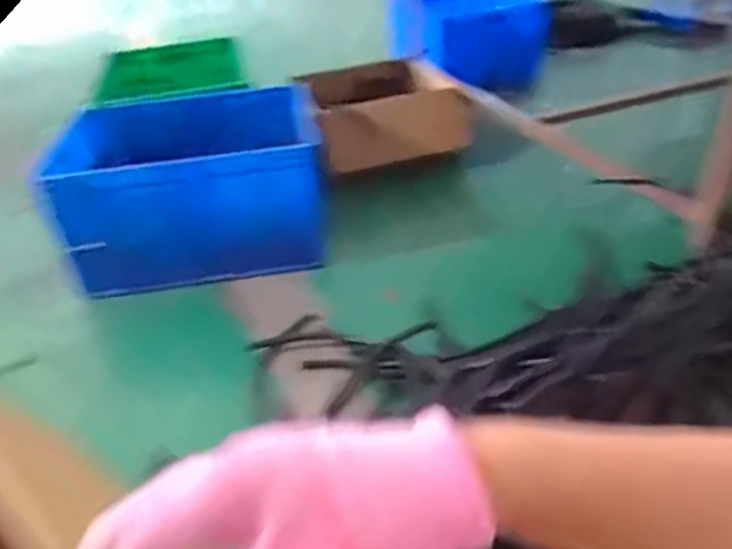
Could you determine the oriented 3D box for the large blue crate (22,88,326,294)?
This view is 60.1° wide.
[{"bbox_3d":[-0.381,-0.193,1.392,0.529,0.262,0.418,-7,32,-8],"label":"large blue crate"}]

